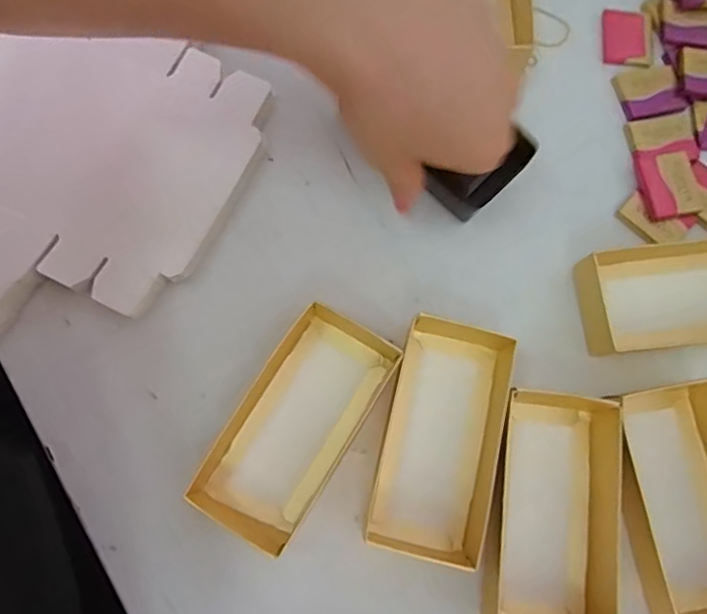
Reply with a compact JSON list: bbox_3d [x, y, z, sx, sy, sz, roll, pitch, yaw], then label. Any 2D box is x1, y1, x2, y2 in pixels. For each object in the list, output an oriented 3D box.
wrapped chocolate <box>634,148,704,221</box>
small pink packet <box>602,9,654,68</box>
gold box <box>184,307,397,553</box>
[{"bbox_3d":[0.191,-0.074,0.332,0.030,0.009,0.042,-10,77,-5],"label":"wrapped chocolate"},{"bbox_3d":[0.181,-0.177,0.361,0.032,0.004,0.041,4,76,-2],"label":"small pink packet"},{"bbox_3d":[-0.030,0.062,0.289,0.060,0.019,0.122,31,77,5],"label":"gold box"}]

